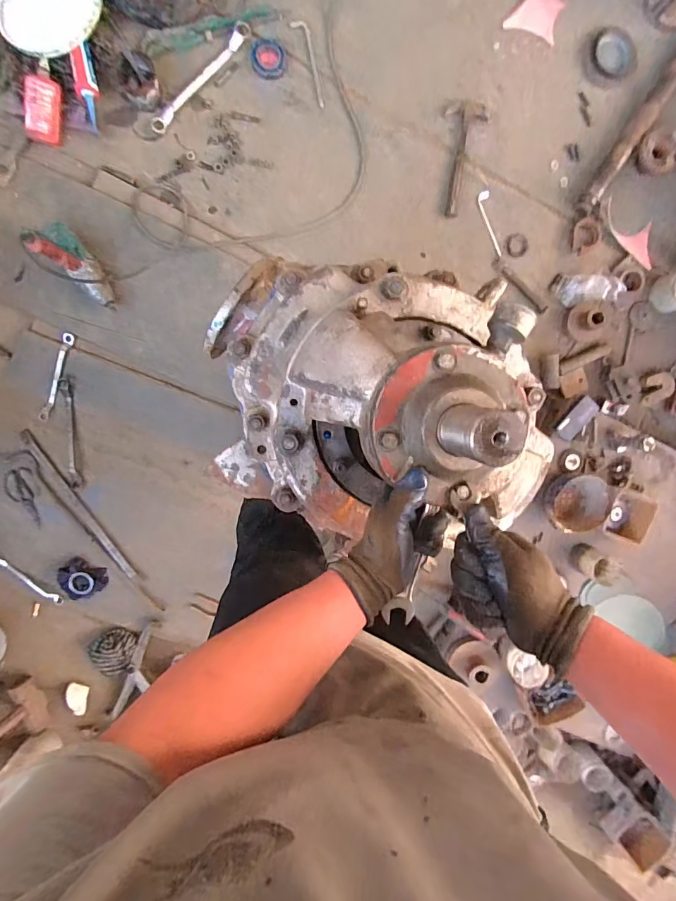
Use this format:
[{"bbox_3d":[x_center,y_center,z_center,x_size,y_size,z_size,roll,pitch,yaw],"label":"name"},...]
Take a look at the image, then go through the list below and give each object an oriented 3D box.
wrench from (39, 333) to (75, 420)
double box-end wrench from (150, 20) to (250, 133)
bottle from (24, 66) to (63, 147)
[{"bbox_3d":[-0.809,-0.212,1.242,0.029,0.013,0.253,17,92,-4],"label":"wrench"},{"bbox_3d":[-0.388,-1.055,1.223,0.049,0.023,0.389,43,90,-5],"label":"double box-end wrench"},{"bbox_3d":[-0.788,-0.922,1.156,0.091,0.038,0.169,12,119,-14],"label":"bottle"}]

